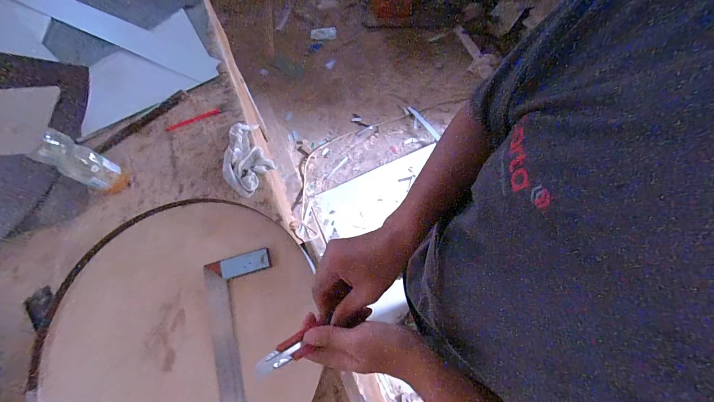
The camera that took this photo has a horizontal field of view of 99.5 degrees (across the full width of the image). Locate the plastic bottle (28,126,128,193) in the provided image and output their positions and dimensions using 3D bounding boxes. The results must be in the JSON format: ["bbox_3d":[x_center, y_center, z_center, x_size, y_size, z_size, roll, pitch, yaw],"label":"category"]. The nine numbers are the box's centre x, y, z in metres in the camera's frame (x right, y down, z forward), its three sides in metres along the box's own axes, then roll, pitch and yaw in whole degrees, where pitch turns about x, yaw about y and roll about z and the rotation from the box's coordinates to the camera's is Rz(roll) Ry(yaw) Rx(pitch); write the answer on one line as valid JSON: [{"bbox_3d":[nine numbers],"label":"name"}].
[{"bbox_3d":[-0.544,-0.071,0.608,0.060,0.159,0.066,26,72,9],"label":"plastic bottle"}]

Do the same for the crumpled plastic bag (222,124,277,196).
[{"bbox_3d":[-0.266,-0.101,0.717,0.109,0.033,0.180,-27,72,-10],"label":"crumpled plastic bag"}]

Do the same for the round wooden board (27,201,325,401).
[{"bbox_3d":[-0.310,0.234,0.540,0.445,0.039,0.459,-3,69,-6],"label":"round wooden board"}]

